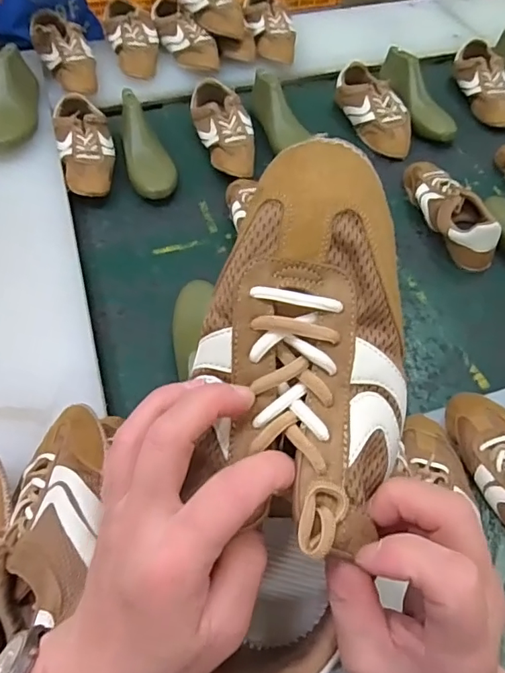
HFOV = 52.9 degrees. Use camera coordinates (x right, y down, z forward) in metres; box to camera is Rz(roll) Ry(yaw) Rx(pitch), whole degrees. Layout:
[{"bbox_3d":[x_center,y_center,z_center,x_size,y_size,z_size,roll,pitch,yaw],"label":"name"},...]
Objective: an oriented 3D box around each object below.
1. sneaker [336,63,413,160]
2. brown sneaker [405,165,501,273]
[{"bbox_3d":[0.251,-0.468,1.042,0.082,0.072,0.242,-19,58,-12],"label":"sneaker"},{"bbox_3d":[0.339,-0.218,0.877,0.083,0.074,0.224,-13,57,-8],"label":"brown sneaker"}]

